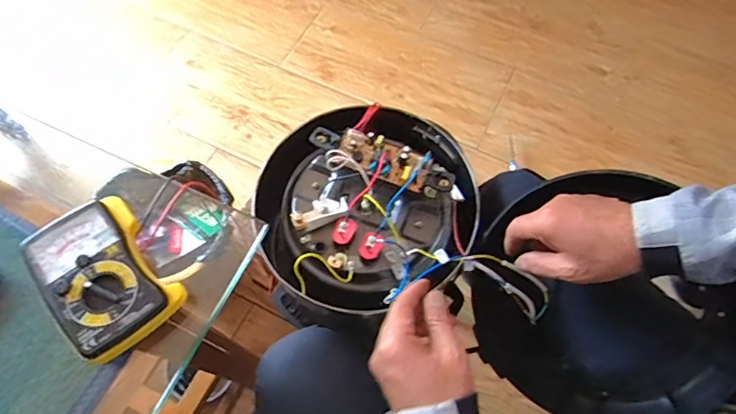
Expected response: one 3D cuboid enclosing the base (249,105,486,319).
[{"bbox_3d":[0.006,-0.005,0.567,0.265,0.068,0.252,1,64,-2],"label":"base"}]

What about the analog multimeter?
[{"bbox_3d":[-0.201,0.052,0.361,0.081,0.025,0.119,-38,71,-17],"label":"analog multimeter"}]

